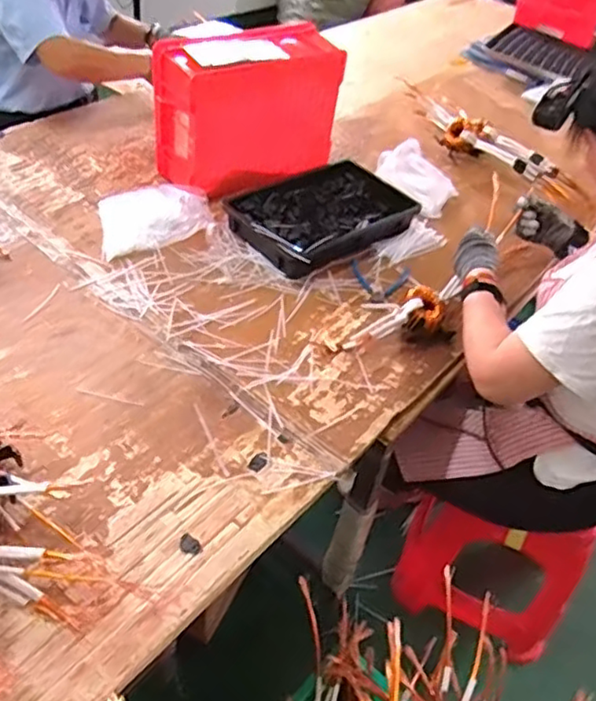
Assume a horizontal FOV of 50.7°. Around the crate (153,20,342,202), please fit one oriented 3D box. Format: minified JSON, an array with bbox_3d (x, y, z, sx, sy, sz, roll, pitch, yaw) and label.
[{"bbox_3d":[-0.106,-0.526,1.387,0.405,0.294,0.185,-18,50,-22],"label":"crate"}]

